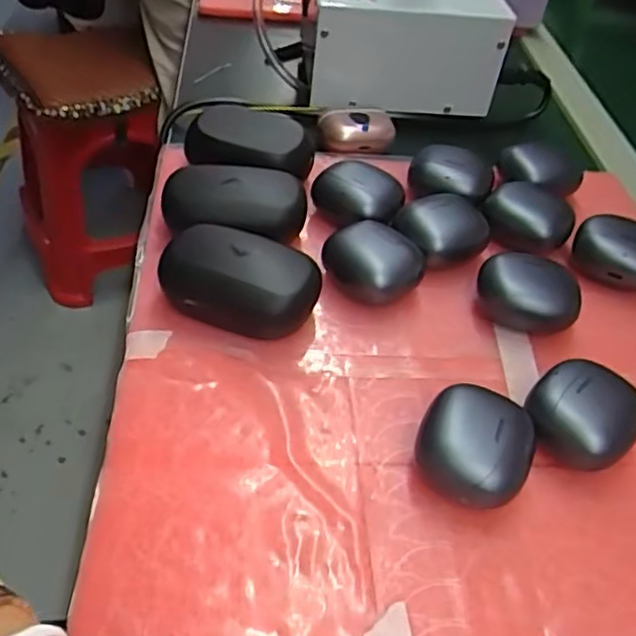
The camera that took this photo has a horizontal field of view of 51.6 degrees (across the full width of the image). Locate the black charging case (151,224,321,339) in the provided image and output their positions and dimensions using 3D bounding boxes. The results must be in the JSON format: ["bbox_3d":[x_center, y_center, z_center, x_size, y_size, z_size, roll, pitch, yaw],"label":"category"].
[{"bbox_3d":[-0.043,-0.018,0.363,0.083,0.035,0.048,14,46,7],"label":"black charging case"}]

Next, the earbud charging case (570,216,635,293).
[{"bbox_3d":[0.192,-0.041,0.416,0.057,0.027,0.045,26,49,17],"label":"earbud charging case"}]

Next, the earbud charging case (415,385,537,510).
[{"bbox_3d":[0.073,0.059,0.305,0.049,0.030,0.051,25,49,17],"label":"earbud charging case"}]

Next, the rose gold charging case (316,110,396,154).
[{"bbox_3d":[0.030,-0.146,0.512,0.059,0.019,0.034,5,46,-2],"label":"rose gold charging case"}]

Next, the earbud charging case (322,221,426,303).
[{"bbox_3d":[0.031,-0.032,0.386,0.052,0.031,0.040,29,50,20],"label":"earbud charging case"}]

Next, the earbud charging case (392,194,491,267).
[{"bbox_3d":[0.078,-0.053,0.414,0.050,0.027,0.046,-26,54,-28],"label":"earbud charging case"}]

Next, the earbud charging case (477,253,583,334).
[{"bbox_3d":[0.121,-0.013,0.379,0.055,0.029,0.039,10,46,2],"label":"earbud charging case"}]

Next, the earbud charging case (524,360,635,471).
[{"bbox_3d":[0.130,0.047,0.321,0.053,0.033,0.047,-32,57,-31],"label":"earbud charging case"}]

